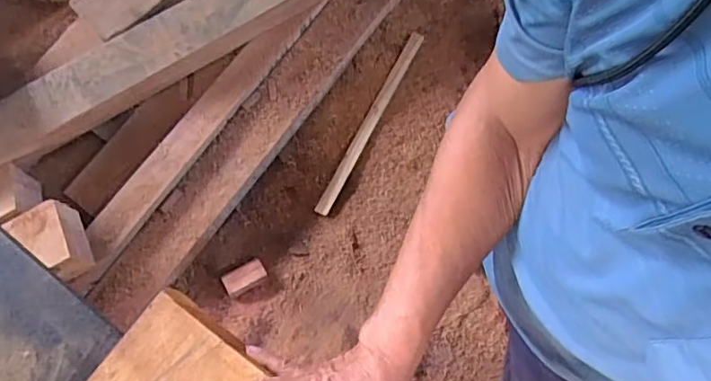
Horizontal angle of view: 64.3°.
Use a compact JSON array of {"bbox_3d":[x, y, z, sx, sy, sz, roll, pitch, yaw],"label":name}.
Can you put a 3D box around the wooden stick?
[{"bbox_3d":[0.041,-0.179,1.481,0.035,0.019,0.543,28,81,5],"label":"wooden stick"}]

